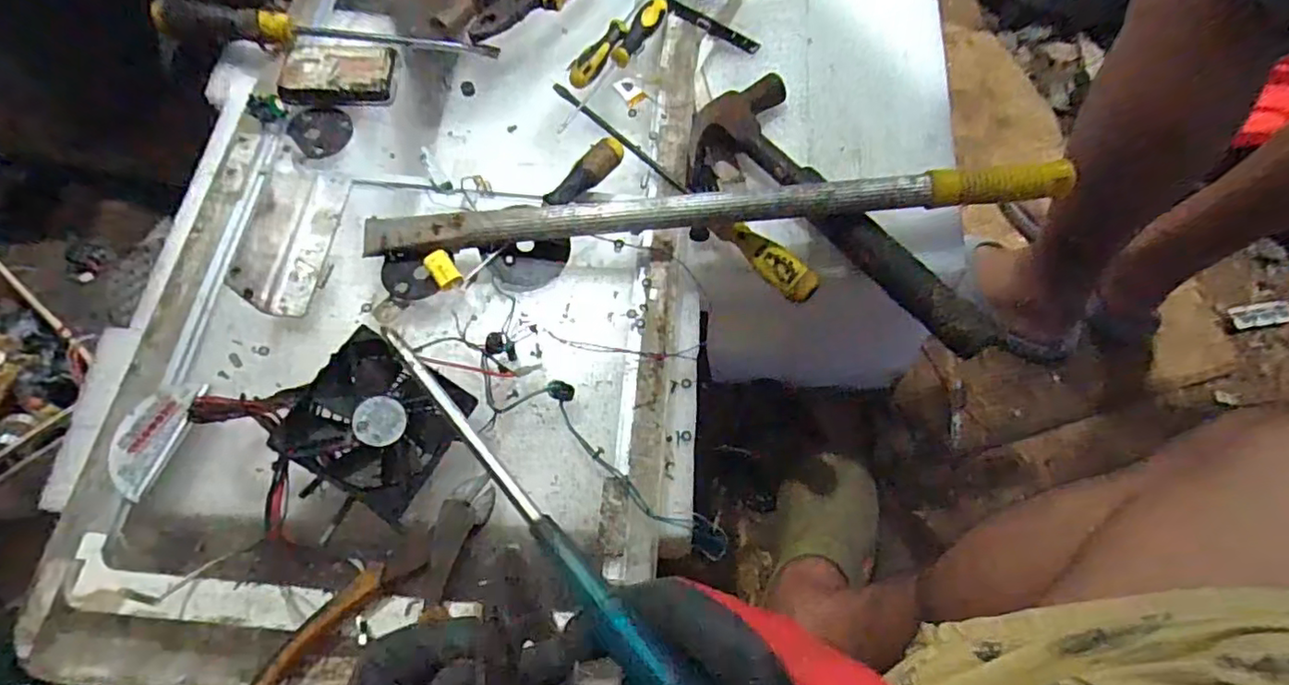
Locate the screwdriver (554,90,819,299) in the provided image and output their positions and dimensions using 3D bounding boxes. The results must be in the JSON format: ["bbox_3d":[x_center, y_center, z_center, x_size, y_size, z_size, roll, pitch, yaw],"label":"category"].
[{"bbox_3d":[0.029,-0.139,0.522,0.025,0.023,0.299,-40,74,-15],"label":"screwdriver"}]

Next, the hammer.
[{"bbox_3d":[0.144,-0.098,0.497,0.114,0.046,0.299,-29,71,-11],"label":"hammer"}]

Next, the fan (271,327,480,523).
[{"bbox_3d":[-0.176,0.053,0.407,0.095,0.021,0.095,40,67,-17],"label":"fan"}]

